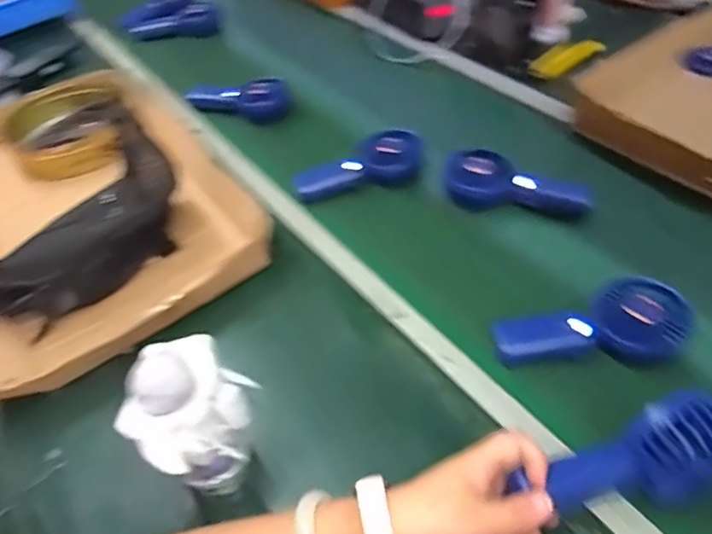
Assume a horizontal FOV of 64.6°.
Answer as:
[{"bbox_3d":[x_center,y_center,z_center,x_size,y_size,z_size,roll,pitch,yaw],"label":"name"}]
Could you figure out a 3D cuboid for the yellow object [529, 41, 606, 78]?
[{"bbox_3d":[0.351,-0.353,0.940,0.125,0.026,0.057,-28,51,-18],"label":"yellow object"}]

